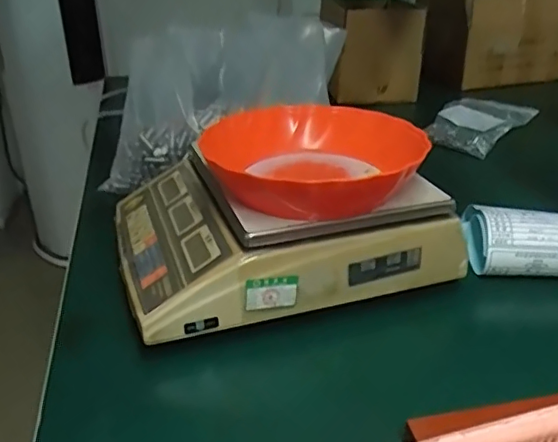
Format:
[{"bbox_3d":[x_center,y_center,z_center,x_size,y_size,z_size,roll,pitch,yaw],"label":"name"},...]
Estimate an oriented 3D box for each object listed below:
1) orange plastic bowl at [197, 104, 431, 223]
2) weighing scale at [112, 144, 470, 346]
[{"bbox_3d":[0.034,-0.059,0.559,0.198,0.057,0.184,-1,27,1],"label":"orange plastic bowl"},{"bbox_3d":[-0.015,-0.010,0.635,0.305,0.091,0.305,-10,28,-16],"label":"weighing scale"}]

